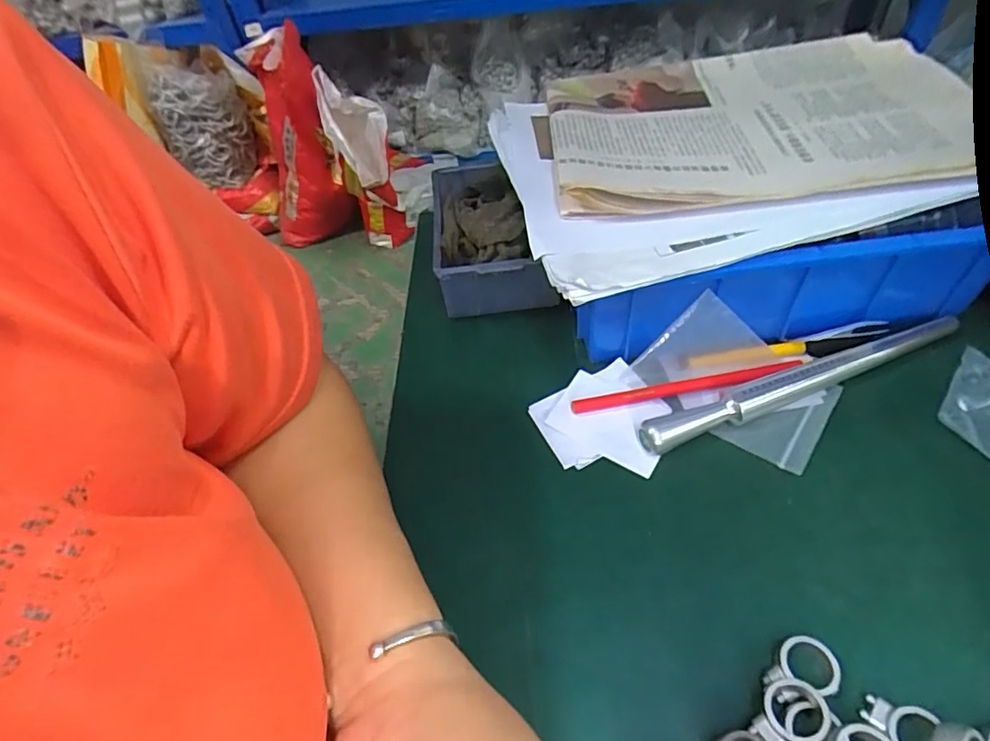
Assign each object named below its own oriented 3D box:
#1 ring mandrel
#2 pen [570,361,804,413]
[{"bbox_3d":[0.200,0.006,0.354,0.232,0.022,0.020,-18,50,-10],"label":"ring mandrel"},{"bbox_3d":[0.126,0.011,0.363,0.150,0.012,0.012,-10,49,-3],"label":"pen"}]

